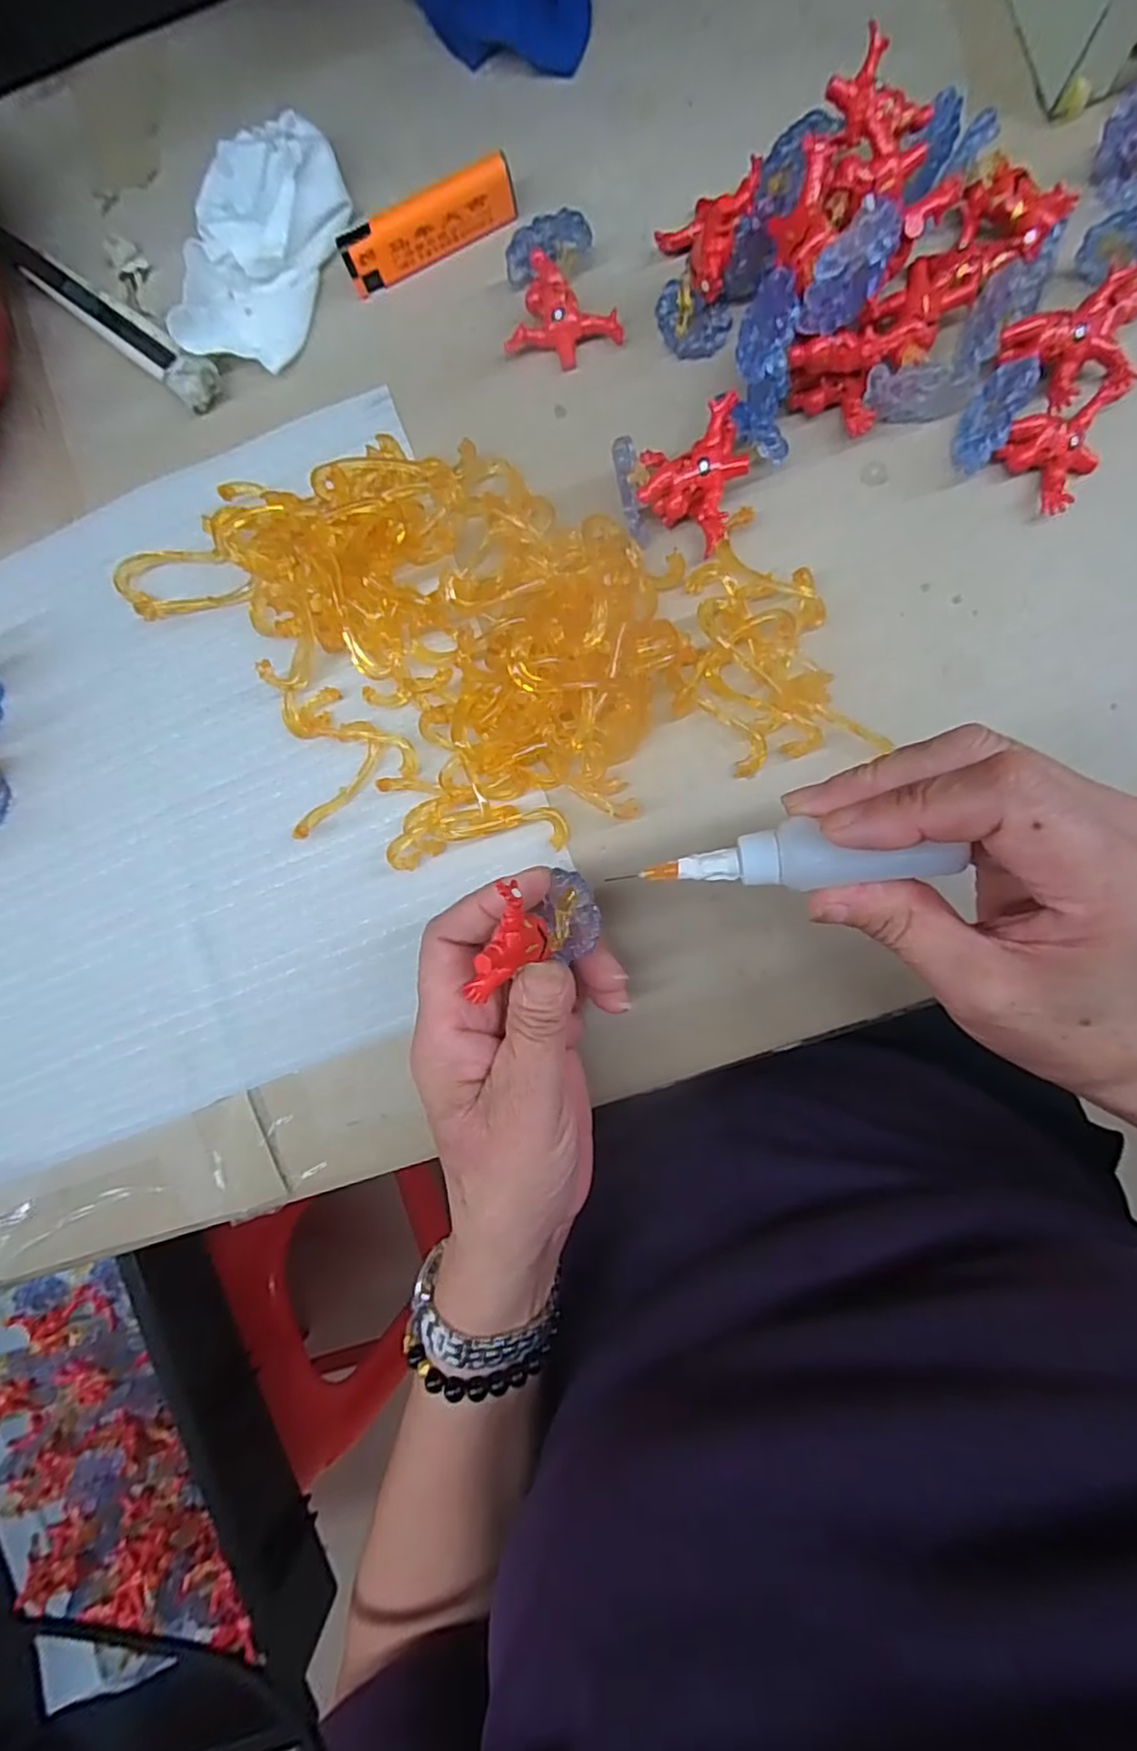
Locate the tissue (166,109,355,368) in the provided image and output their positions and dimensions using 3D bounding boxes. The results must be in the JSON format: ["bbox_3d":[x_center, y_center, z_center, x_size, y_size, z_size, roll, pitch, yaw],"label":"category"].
[{"bbox_3d":[-0.140,-0.286,0.307,0.066,0.026,0.107,11,90,7],"label":"tissue"}]

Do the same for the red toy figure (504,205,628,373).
[{"bbox_3d":[-0.004,-0.249,0.290,0.048,0.025,0.048,-7,88,6],"label":"red toy figure"}]

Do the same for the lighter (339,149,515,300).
[{"bbox_3d":[-0.062,-0.289,0.302,0.079,0.023,0.010,-22,86,5],"label":"lighter"}]

